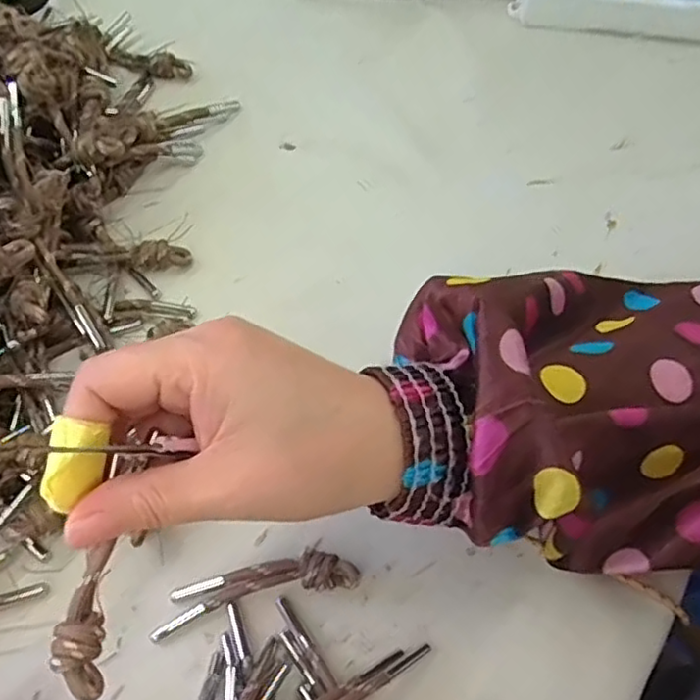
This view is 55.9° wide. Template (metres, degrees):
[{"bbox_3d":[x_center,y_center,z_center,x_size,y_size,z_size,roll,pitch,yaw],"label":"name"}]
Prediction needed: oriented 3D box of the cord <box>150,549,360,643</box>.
[{"bbox_3d":[-0.041,0.102,0.281,0.086,0.014,0.018,-11,61,-8],"label":"cord"}]

